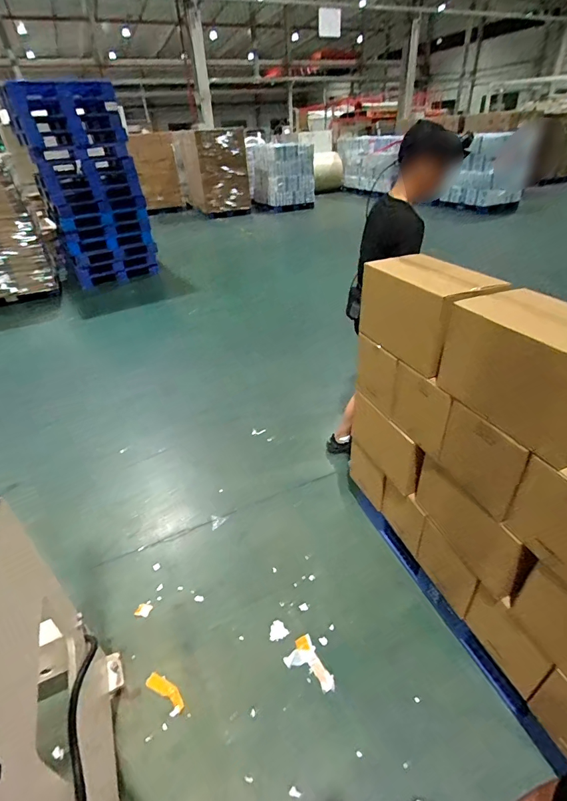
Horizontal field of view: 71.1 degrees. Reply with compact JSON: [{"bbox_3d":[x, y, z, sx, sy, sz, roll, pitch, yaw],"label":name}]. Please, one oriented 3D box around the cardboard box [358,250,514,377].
[{"bbox_3d":[0.481,-0.327,1.402,0.240,0.275,0.485,-17,36,-19],"label":"cardboard box"}]

